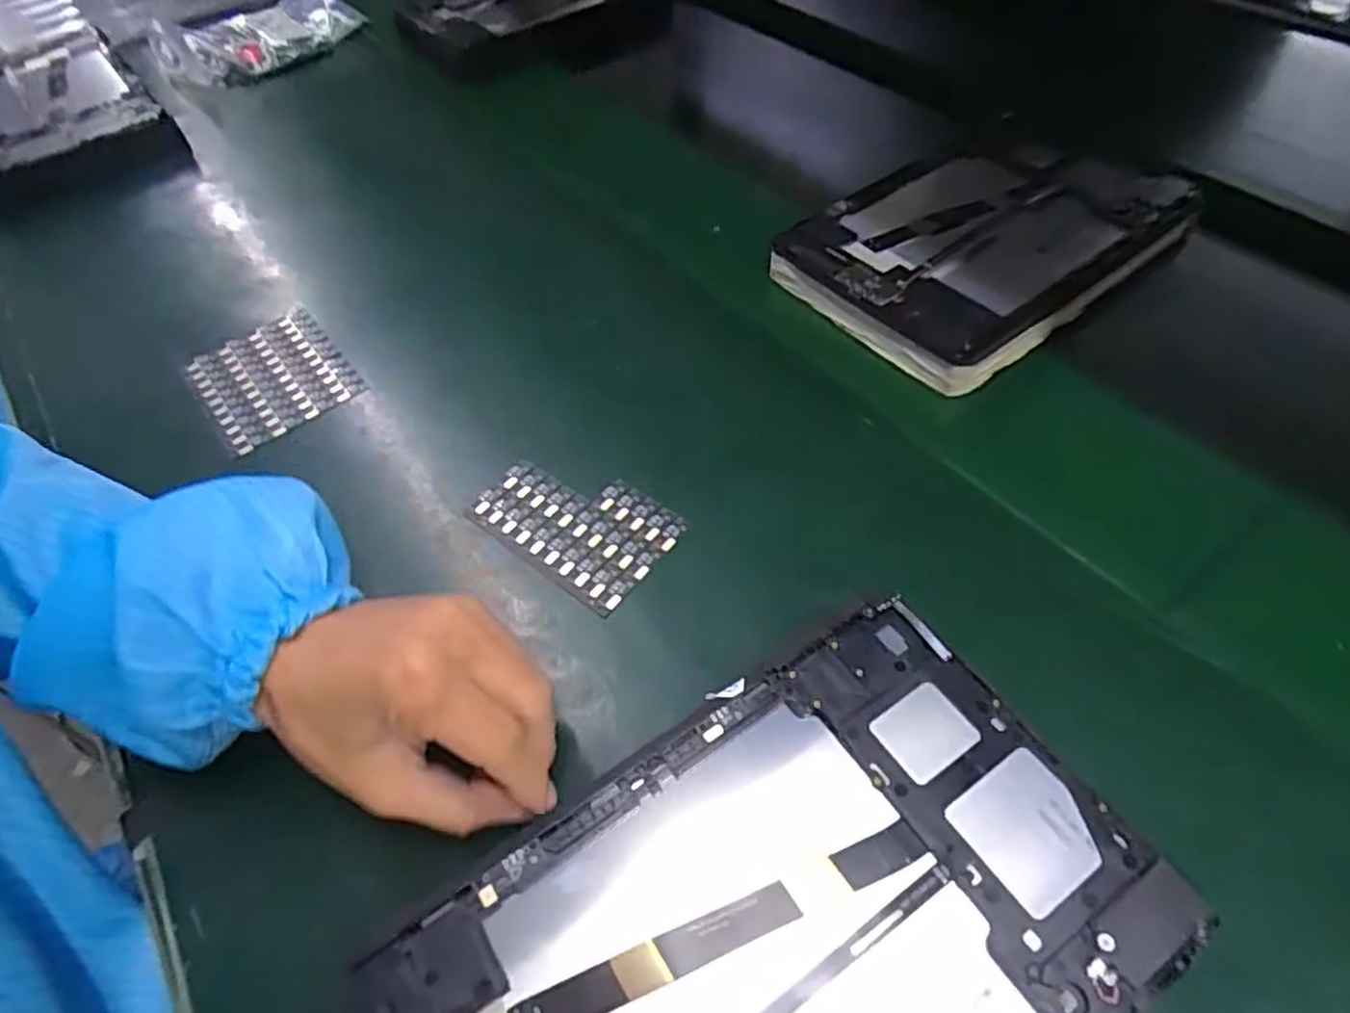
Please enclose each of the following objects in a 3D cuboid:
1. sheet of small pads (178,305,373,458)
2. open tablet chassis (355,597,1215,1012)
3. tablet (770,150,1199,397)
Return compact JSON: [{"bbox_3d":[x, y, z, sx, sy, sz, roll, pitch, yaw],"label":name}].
[{"bbox_3d":[-0.246,-0.079,0.460,0.081,0.008,0.095,-34,57,-21],"label":"sheet of small pads"},{"bbox_3d":[0.032,0.141,0.243,0.234,0.008,0.151,-30,57,-16],"label":"open tablet chassis"},{"bbox_3d":[0.199,-0.174,0.485,0.240,0.028,0.157,-32,58,-21],"label":"tablet"}]

